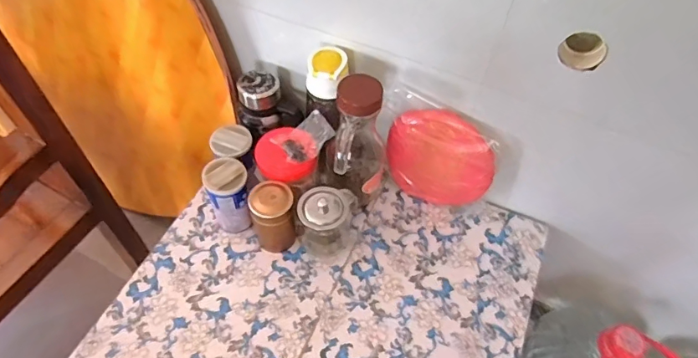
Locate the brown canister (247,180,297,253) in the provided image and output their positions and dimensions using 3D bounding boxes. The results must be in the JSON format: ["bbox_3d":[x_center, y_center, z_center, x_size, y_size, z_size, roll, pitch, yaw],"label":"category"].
[{"bbox_3d":[-0.117,0.060,0.743,0.065,0.119,0.064,-8,55,-10],"label":"brown canister"}]

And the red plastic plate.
[{"bbox_3d":[0.146,-0.027,0.782,0.174,0.181,0.041,23,56,12],"label":"red plastic plate"}]

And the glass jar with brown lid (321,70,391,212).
[{"bbox_3d":[0.015,-0.044,0.740,0.099,0.244,0.112,13,55,5],"label":"glass jar with brown lid"}]

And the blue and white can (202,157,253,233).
[{"bbox_3d":[-0.188,0.030,0.754,0.064,0.123,0.072,-5,55,-8],"label":"blue and white can"}]

